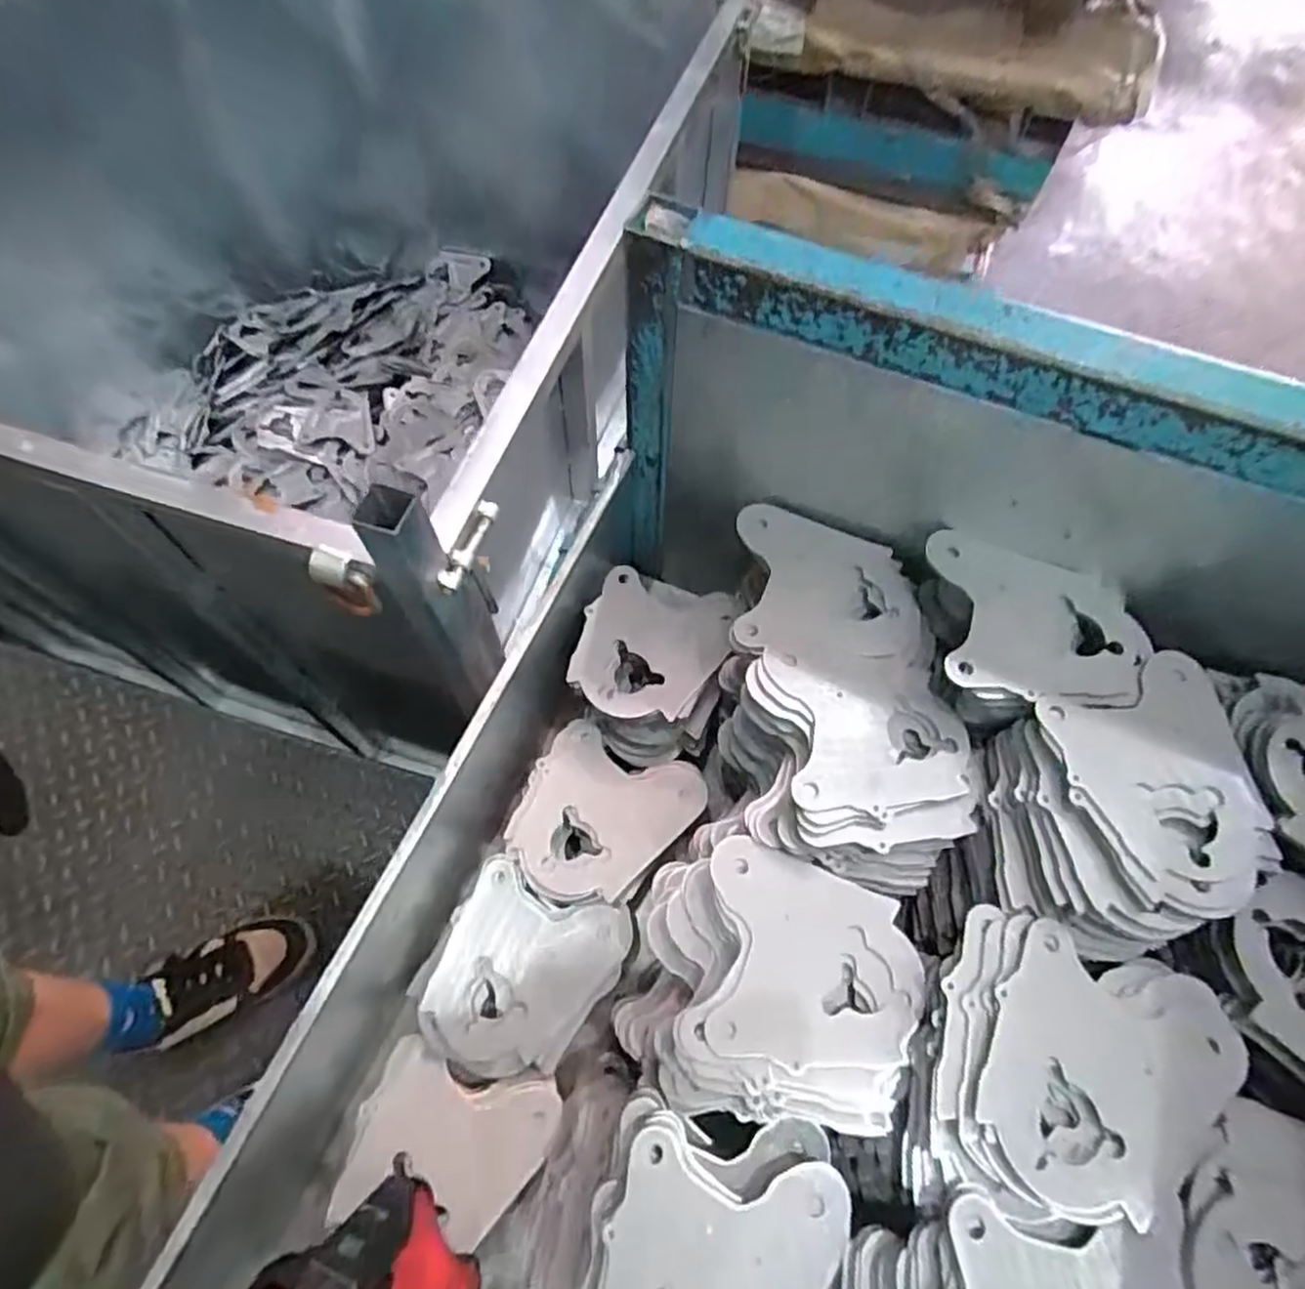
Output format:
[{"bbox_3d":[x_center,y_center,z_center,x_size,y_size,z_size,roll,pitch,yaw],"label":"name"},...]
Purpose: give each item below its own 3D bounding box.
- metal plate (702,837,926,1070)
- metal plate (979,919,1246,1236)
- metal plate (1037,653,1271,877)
[{"bbox_3d":[0.106,0.199,0.456,0.133,0.006,0.125,6,63,2],"label":"metal plate"},{"bbox_3d":[0.273,0.255,0.419,0.149,0.006,0.140,24,64,0],"label":"metal plate"},{"bbox_3d":[0.349,0.085,0.481,0.146,0.007,0.137,4,61,-7],"label":"metal plate"}]

